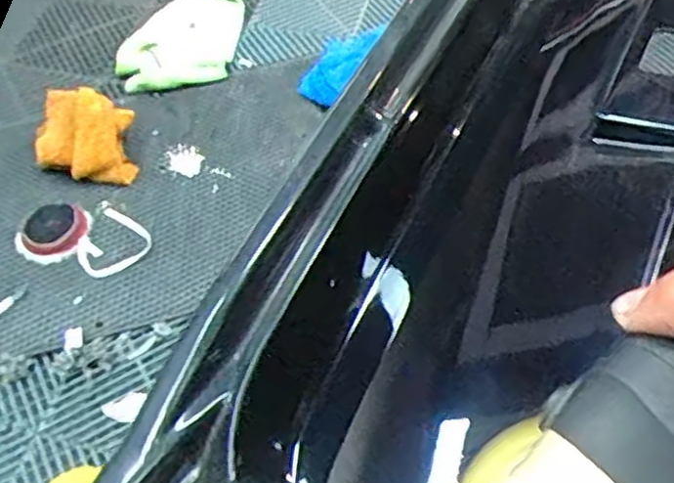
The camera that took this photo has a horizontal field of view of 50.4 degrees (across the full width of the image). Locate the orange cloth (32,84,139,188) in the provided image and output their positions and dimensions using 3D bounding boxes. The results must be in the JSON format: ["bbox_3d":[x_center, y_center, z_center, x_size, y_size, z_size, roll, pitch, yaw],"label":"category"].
[{"bbox_3d":[-0.386,-0.161,1.099,0.143,0.082,0.131,-7,55,-3],"label":"orange cloth"}]

